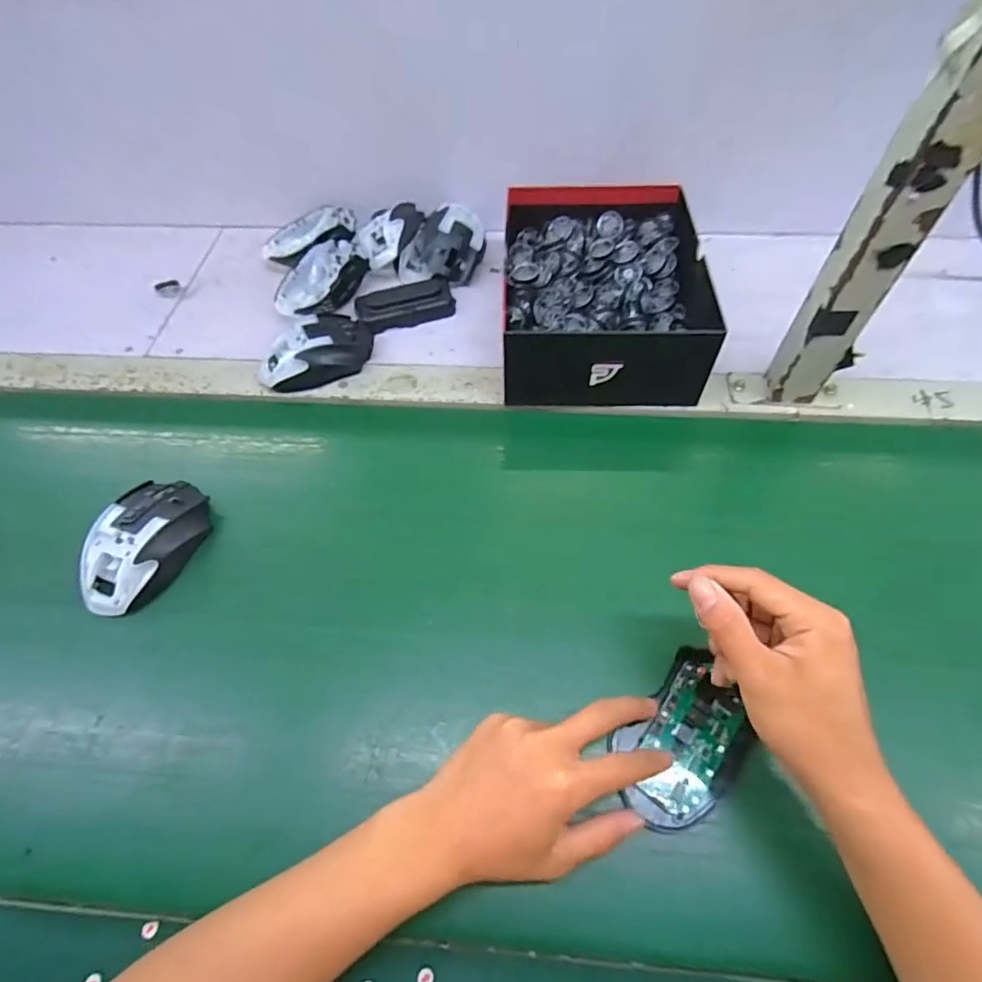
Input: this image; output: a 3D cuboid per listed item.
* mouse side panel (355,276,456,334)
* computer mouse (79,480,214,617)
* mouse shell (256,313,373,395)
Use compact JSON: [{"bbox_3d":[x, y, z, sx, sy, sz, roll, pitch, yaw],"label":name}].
[{"bbox_3d":[-0.094,-0.208,0.592,0.106,0.027,0.047,-16,58,-7],"label":"mouse side panel"},{"bbox_3d":[-0.278,0.040,0.430,0.066,0.036,0.112,6,58,7],"label":"computer mouse"},{"bbox_3d":[-0.177,-0.141,0.546,0.117,0.039,0.072,-39,64,-20],"label":"mouse shell"}]

